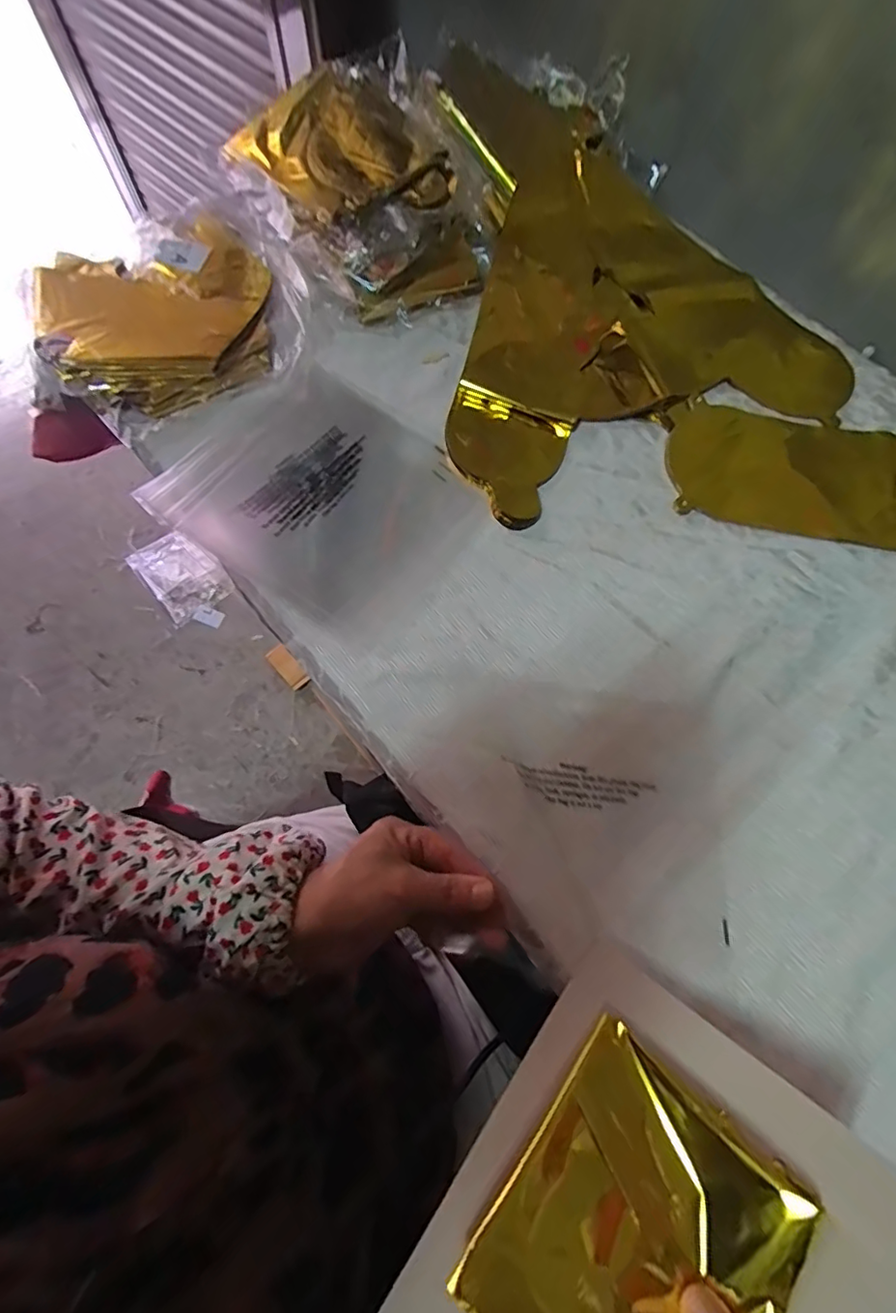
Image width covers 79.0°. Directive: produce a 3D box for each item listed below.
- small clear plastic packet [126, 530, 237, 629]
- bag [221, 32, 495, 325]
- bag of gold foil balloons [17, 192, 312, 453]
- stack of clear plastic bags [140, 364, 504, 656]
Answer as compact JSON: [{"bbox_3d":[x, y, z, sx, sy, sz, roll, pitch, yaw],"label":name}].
[{"bbox_3d":[-0.624,-0.202,1.279,0.174,0.039,0.233,-39,75,-14],"label":"small clear plastic packet"},{"bbox_3d":[-0.078,-0.446,0.515,0.210,0.078,0.232,-32,73,-12],"label":"bag"},{"bbox_3d":[-0.246,-0.301,0.479,0.245,0.051,0.198,-36,74,-14],"label":"bag of gold foil balloons"},{"bbox_3d":[-0.096,-0.130,0.442,0.231,0.016,0.199,36,73,12],"label":"stack of clear plastic bags"}]

